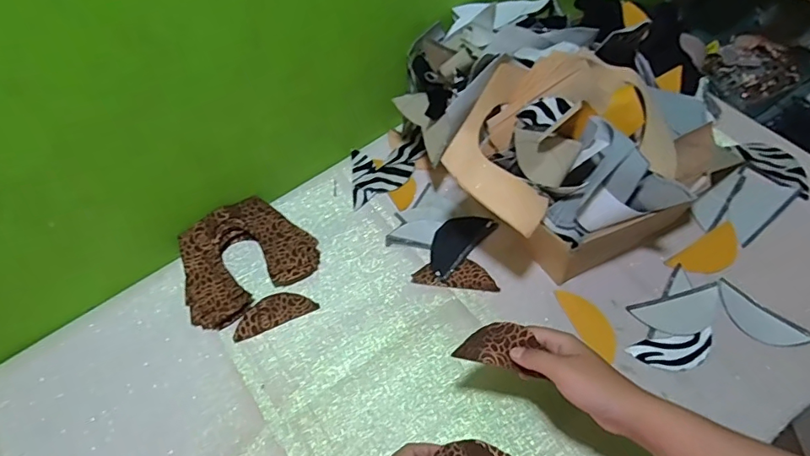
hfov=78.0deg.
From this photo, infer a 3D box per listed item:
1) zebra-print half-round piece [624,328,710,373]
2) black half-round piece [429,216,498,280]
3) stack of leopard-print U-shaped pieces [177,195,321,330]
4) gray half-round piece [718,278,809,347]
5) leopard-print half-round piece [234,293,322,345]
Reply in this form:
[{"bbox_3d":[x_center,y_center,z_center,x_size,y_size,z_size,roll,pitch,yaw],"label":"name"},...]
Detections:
[{"bbox_3d":[0.310,0.143,0.574,0.097,0.006,0.040,-9,57,-1],"label":"zebra-print half-round piece"},{"bbox_3d":[0.067,0.017,0.667,0.106,0.008,0.056,-41,63,-20],"label":"black half-round piece"},{"bbox_3d":[-0.212,0.037,0.655,0.172,0.044,0.134,-31,60,-14],"label":"stack of leopard-print U-shaped pieces"},{"bbox_3d":[0.412,0.106,0.585,0.044,0.008,0.104,-40,63,-19],"label":"gray half-round piece"},{"bbox_3d":[-0.166,0.104,0.631,0.103,0.005,0.041,-23,59,-9],"label":"leopard-print half-round piece"}]

